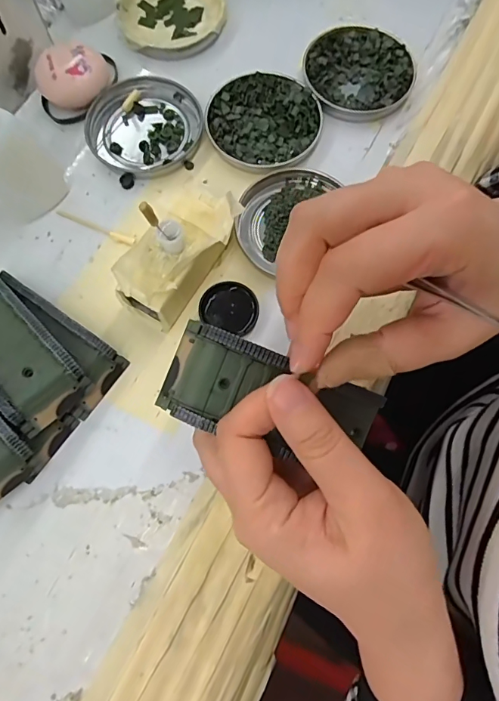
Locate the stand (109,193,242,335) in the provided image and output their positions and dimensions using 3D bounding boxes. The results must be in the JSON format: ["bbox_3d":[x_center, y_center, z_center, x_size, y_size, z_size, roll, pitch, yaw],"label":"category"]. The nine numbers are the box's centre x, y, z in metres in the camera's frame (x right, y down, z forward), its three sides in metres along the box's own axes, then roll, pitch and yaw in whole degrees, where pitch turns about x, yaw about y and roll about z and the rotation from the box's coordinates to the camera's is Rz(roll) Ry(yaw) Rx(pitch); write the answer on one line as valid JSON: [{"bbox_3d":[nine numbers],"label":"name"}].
[{"bbox_3d":[-0.040,-0.057,0.261,0.044,0.045,0.087,33,77,8],"label":"stand"}]

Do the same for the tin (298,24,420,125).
[{"bbox_3d":[0.078,-0.201,0.318,0.077,0.009,0.078,0,75,0],"label":"tin"}]

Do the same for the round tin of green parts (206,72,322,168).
[{"bbox_3d":[0.010,-0.160,0.308,0.077,0.009,0.076,0,75,0],"label":"round tin of green parts"}]

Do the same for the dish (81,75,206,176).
[{"bbox_3d":[-0.074,-0.157,0.309,0.074,0.008,0.077,0,75,0],"label":"dish"}]

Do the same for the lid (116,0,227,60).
[{"bbox_3d":[-0.059,-0.258,0.337,0.078,0.011,0.079,0,75,0],"label":"lid"}]

